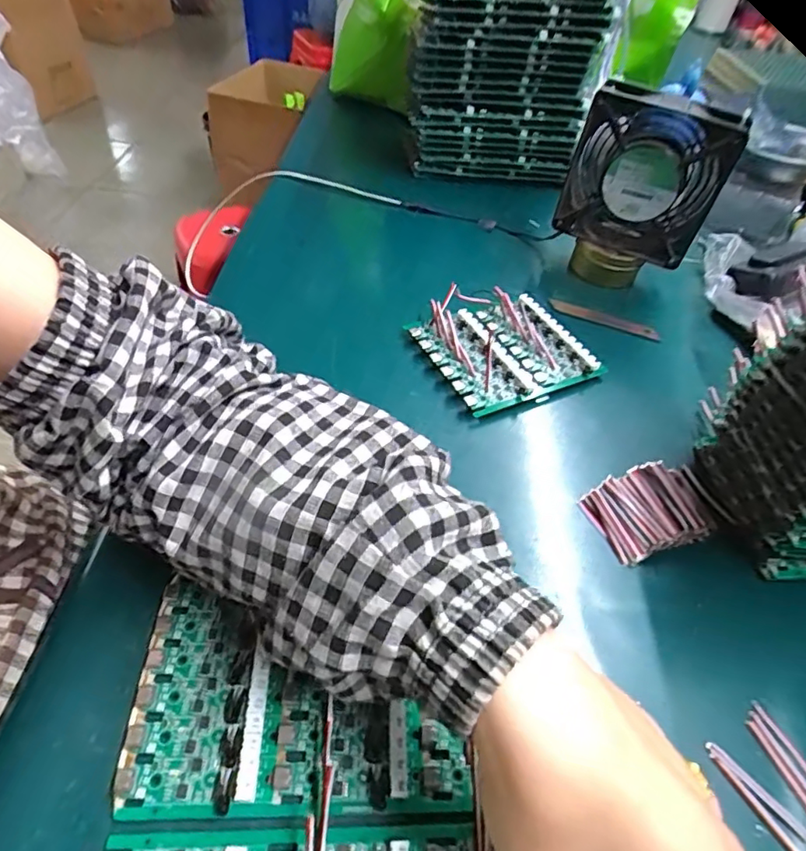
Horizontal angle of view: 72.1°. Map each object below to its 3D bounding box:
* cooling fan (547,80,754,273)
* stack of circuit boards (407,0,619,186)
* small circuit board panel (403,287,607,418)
[{"bbox_3d":[0.198,-0.207,0.460,0.117,0.117,0.044,21,49,12],"label":"cooling fan"},{"bbox_3d":[0.096,-0.342,0.557,0.178,0.176,0.075,9,49,2],"label":"stack of circuit boards"},{"bbox_3d":[0.076,-0.059,0.427,0.111,0.021,0.101,-19,53,-22],"label":"small circuit board panel"}]

